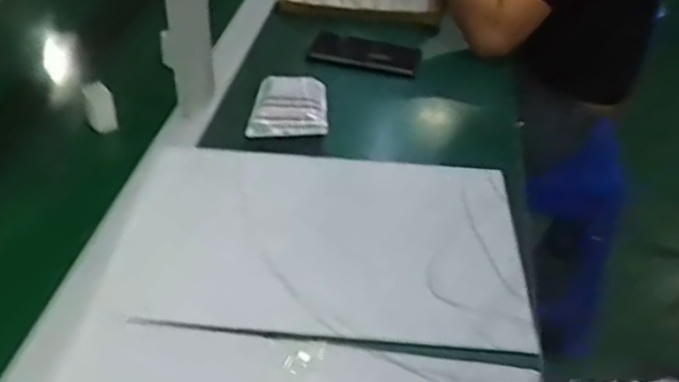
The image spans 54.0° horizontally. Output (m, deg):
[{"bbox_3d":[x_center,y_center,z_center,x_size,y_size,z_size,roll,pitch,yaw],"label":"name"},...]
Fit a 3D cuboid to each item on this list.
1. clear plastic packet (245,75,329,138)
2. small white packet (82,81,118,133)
[{"bbox_3d":[-0.066,-0.109,0.855,0.099,0.033,0.104,0,40,-4],"label":"clear plastic packet"},{"bbox_3d":[-0.305,-0.107,0.852,0.040,0.067,0.007,-1,27,16],"label":"small white packet"}]

